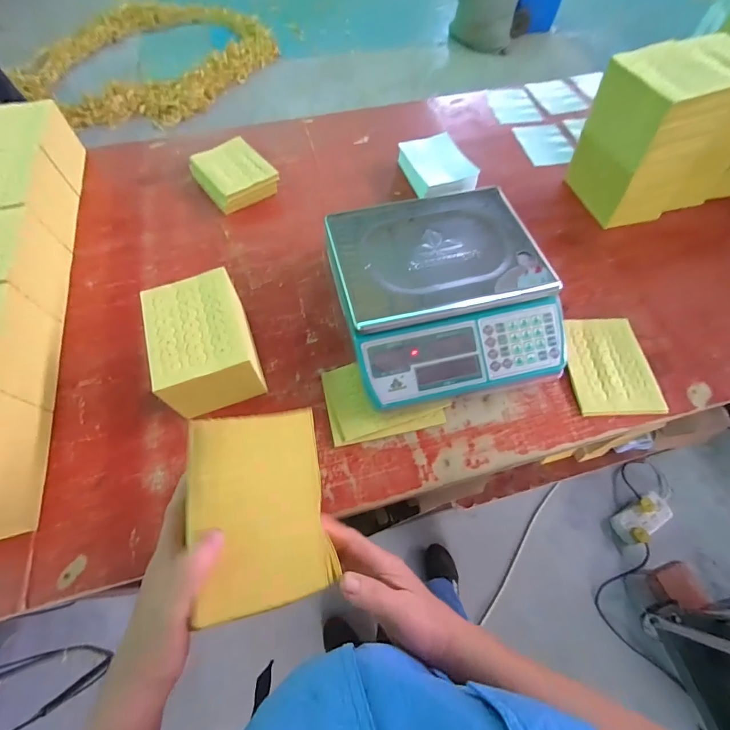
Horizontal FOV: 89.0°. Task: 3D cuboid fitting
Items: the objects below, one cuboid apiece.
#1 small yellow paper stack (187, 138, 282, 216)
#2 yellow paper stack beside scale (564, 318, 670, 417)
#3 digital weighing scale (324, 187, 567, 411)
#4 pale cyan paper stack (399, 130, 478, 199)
[{"bbox_3d":[-0.262,-0.381,0.751,0.131,0.052,0.161,-34,66,-18],"label":"small yellow paper stack"},{"bbox_3d":[0.371,-0.002,0.566,0.124,0.010,0.160,-3,60,-1],"label":"yellow paper stack beside scale"},{"bbox_3d":[0.115,-0.108,0.567,0.301,0.114,0.307,-13,61,-7],"label":"digital weighing scale"},{"bbox_3d":[0.150,-0.403,0.763,0.119,0.065,0.155,-15,63,-8],"label":"pale cyan paper stack"}]

